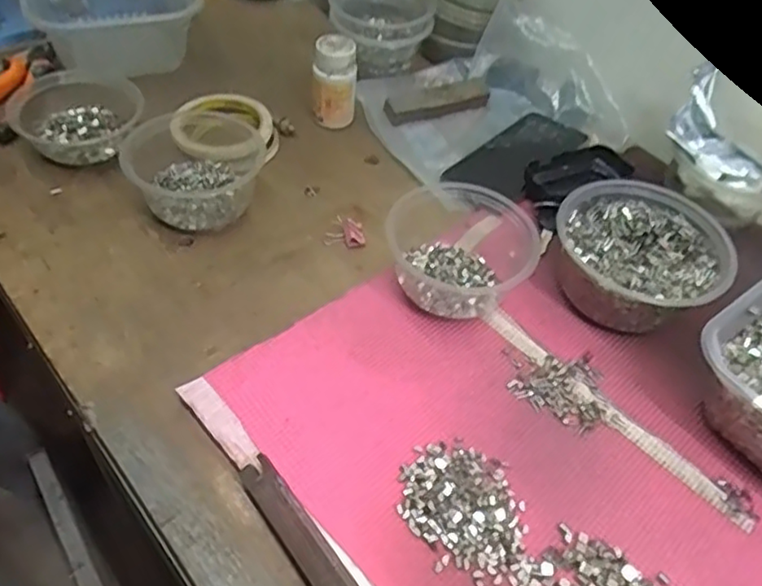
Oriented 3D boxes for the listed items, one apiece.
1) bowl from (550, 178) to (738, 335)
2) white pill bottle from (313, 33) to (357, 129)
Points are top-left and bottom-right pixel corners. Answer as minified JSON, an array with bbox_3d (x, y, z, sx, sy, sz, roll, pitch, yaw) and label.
[{"bbox_3d":[0.209,-0.029,0.538,0.130,0.061,0.129,2,50,-3],"label":"bowl"},{"bbox_3d":[-0.048,-0.214,0.664,0.043,0.080,0.040,4,50,-1],"label":"white pill bottle"}]

